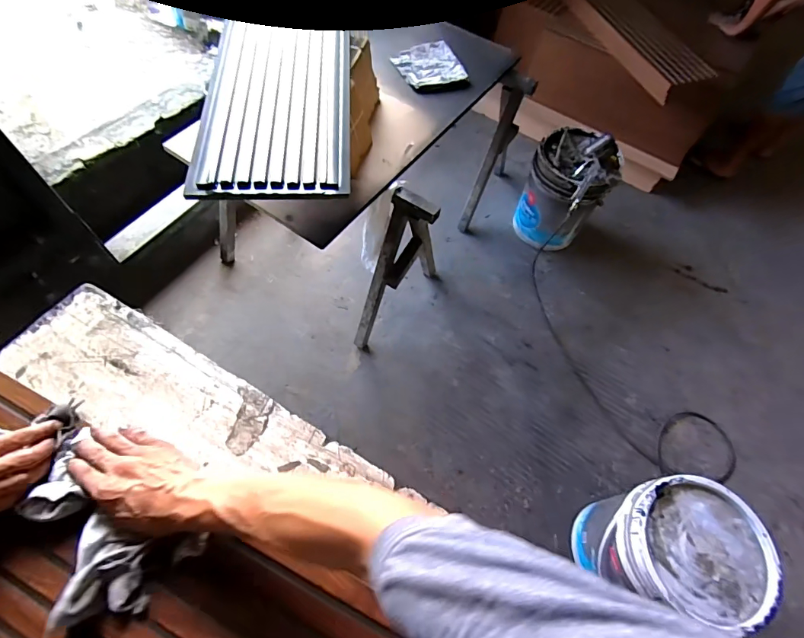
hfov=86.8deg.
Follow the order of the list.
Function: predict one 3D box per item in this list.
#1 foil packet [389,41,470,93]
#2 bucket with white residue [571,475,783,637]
[{"bbox_3d":[0.085,-0.778,1.315,0.187,0.014,0.212,-18,65,-12],"label":"foil packet"},{"bbox_3d":[0.648,0.570,1.079,0.298,0.381,0.275,2,61,-4],"label":"bucket with white residue"}]

